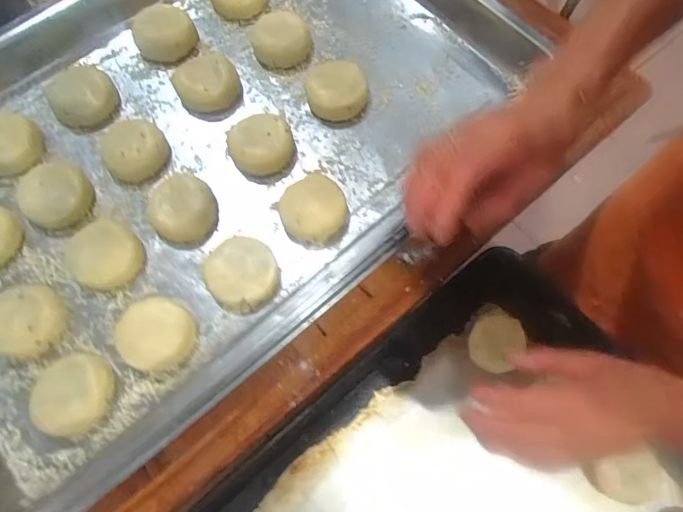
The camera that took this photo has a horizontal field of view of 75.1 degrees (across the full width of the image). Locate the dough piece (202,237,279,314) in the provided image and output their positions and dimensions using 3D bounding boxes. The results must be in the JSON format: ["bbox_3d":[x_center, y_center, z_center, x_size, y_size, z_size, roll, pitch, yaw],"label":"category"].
[{"bbox_3d":[-0.084,0.015,0.375,0.058,0.021,0.059,0,71,-1],"label":"dough piece"}]

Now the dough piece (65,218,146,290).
[{"bbox_3d":[-0.206,-0.001,0.387,0.058,0.016,0.058,0,71,-1],"label":"dough piece"}]

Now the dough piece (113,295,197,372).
[{"bbox_3d":[-0.153,0.062,0.360,0.065,0.019,0.058,33,74,10],"label":"dough piece"}]

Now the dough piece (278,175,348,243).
[{"bbox_3d":[-0.026,-0.042,0.391,0.054,0.019,0.057,0,71,-1],"label":"dough piece"}]

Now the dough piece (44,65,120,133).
[{"bbox_3d":[-0.254,-0.158,0.435,0.060,0.022,0.061,0,71,-1],"label":"dough piece"}]

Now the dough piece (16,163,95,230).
[{"bbox_3d":[-0.259,-0.056,0.404,0.056,0.017,0.061,-27,73,-10],"label":"dough piece"}]

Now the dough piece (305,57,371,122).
[{"bbox_3d":[-0.005,-0.161,0.435,0.058,0.030,0.053,-13,72,-5],"label":"dough piece"}]

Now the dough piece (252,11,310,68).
[{"bbox_3d":[-0.063,-0.222,0.458,0.057,0.023,0.051,-15,72,-6],"label":"dough piece"}]

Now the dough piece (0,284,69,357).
[{"bbox_3d":[-0.258,0.052,0.364,0.052,0.022,0.059,-5,71,-3],"label":"dough piece"}]

